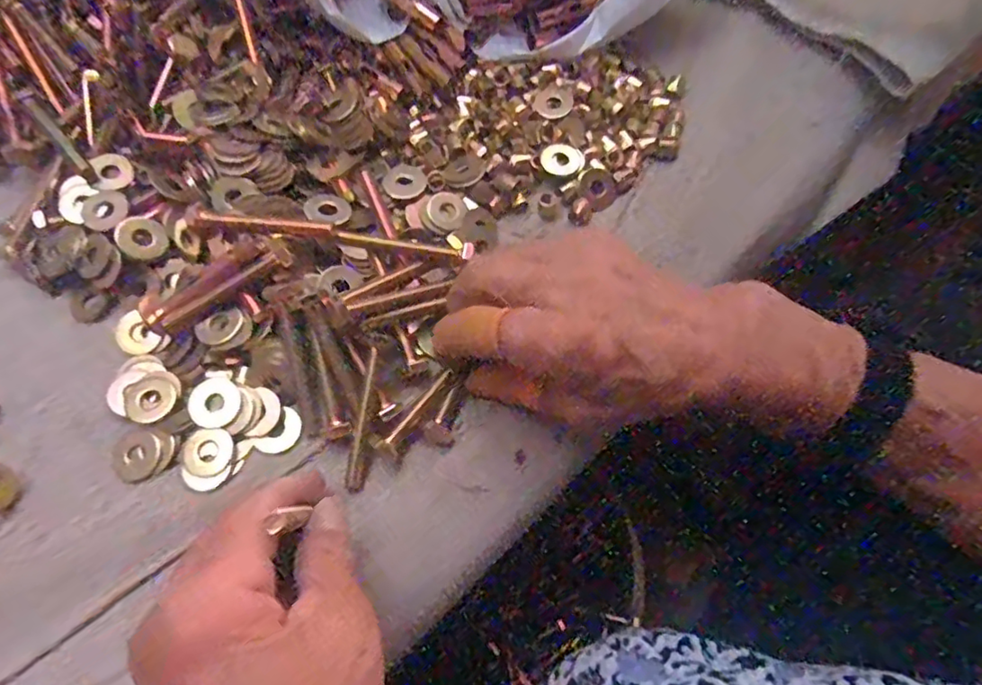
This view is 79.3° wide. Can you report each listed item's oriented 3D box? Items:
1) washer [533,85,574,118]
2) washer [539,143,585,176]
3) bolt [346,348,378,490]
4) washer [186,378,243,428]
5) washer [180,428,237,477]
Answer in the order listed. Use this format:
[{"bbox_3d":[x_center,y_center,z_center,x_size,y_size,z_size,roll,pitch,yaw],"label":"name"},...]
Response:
[{"bbox_3d":[0.034,-0.132,0.324,0.023,0.004,0.021,-3,67,8],"label":"washer"},{"bbox_3d":[0.037,-0.096,0.308,0.022,0.004,0.020,0,67,-1],"label":"washer"},{"bbox_3d":[-0.053,0.033,0.248,0.007,0.005,0.060,8,86,2],"label":"bolt"},{"bbox_3d":[-0.118,0.025,0.253,0.021,0.004,0.021,0,67,-1],"label":"washer"},{"bbox_3d":[-0.119,0.046,0.249,0.021,0.004,0.020,2,78,-8],"label":"washer"}]

